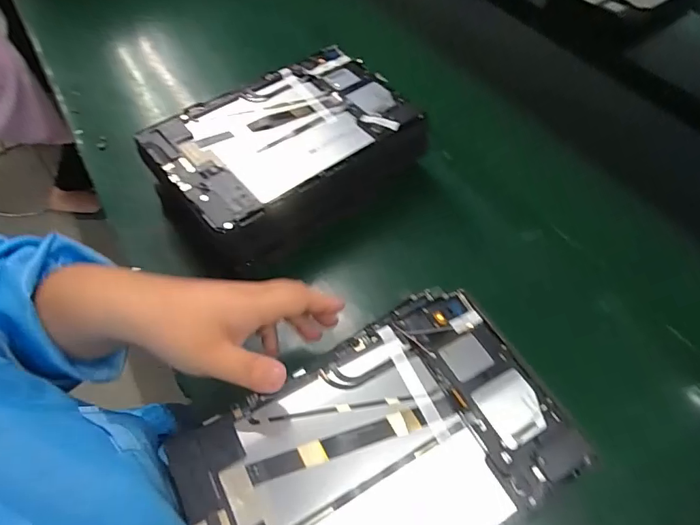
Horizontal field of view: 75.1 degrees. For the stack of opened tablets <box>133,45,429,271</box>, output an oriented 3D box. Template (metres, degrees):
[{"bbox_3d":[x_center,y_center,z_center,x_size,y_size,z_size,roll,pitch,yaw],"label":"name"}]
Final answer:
[{"bbox_3d":[-0.059,-0.102,0.449,0.252,0.072,0.169,-37,63,-24],"label":"stack of opened tablets"}]

